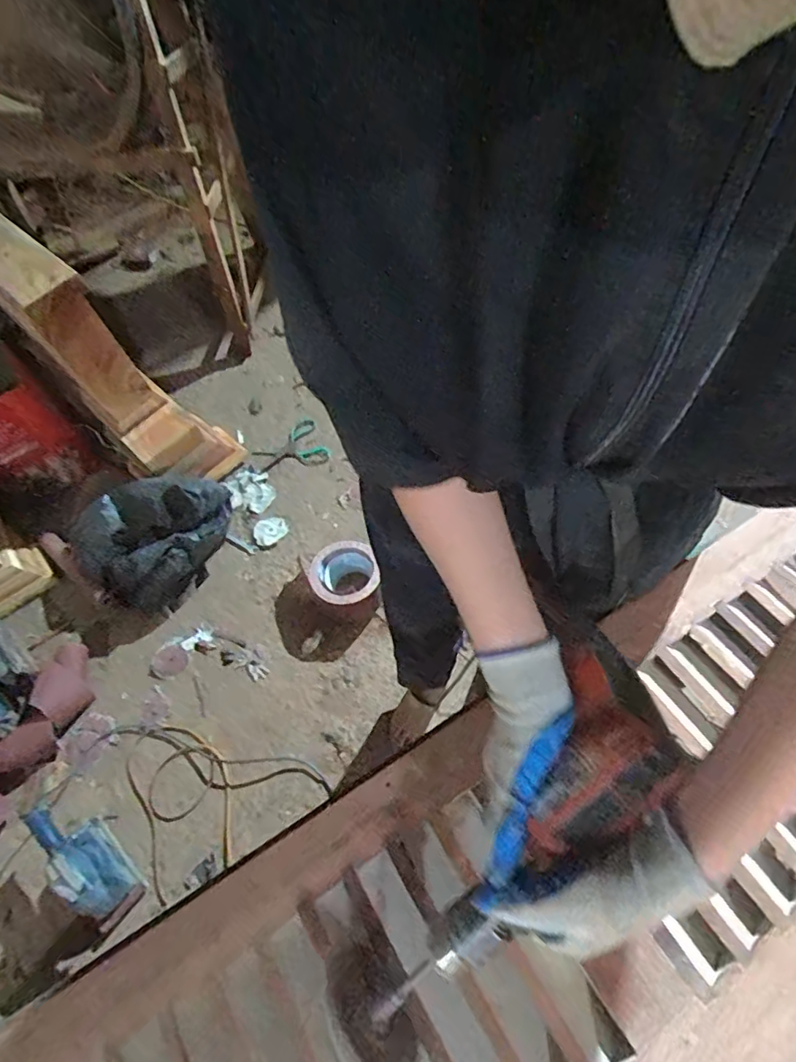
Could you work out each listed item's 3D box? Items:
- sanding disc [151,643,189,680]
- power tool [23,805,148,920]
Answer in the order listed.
[{"bbox_3d":[-0.550,0.312,1.293,0.085,0.009,0.081,-1,61,2],"label":"sanding disc"},{"bbox_3d":[-0.623,0.628,1.048,0.259,0.141,0.091,33,68,19],"label":"power tool"}]

